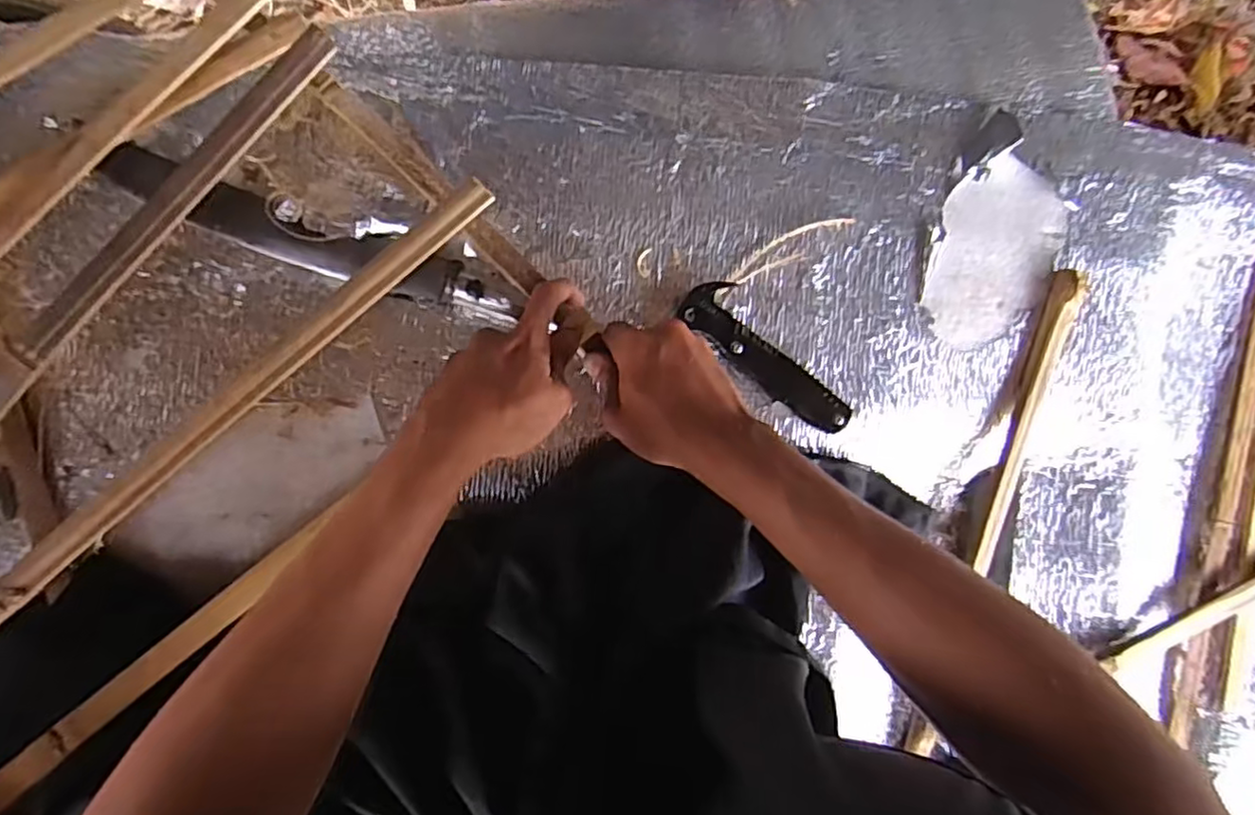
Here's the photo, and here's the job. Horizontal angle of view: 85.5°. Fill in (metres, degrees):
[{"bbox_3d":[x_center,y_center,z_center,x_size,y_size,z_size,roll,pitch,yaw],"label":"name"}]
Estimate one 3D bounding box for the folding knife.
[{"bbox_3d":[0.110,-0.038,0.528,0.157,0.019,0.043,40,87,-6],"label":"folding knife"}]

